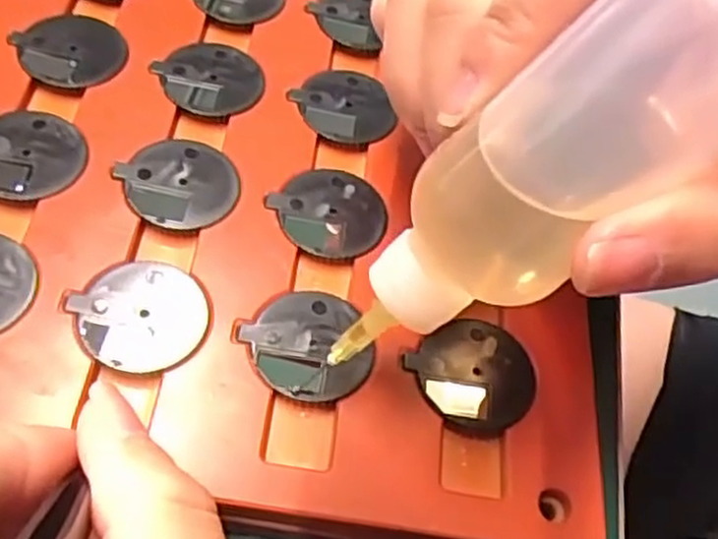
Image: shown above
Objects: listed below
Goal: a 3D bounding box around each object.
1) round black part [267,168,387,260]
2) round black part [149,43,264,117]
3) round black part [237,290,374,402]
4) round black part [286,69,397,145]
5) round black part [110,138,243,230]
[{"bbox_3d":[-0.007,-0.016,0.201,0.029,0.004,0.028,5,56,-7],"label":"round black part"},{"bbox_3d":[-0.043,-0.055,0.221,0.027,0.004,0.027,5,56,-7],"label":"round black part"},{"bbox_3d":[-0.011,0.017,0.179,0.028,0.006,0.028,5,56,-7],"label":"round black part"},{"bbox_3d":[-0.005,-0.048,0.223,0.027,0.004,0.027,5,56,-7],"label":"round black part"},{"bbox_3d":[-0.046,-0.023,0.199,0.028,0.005,0.027,5,56,-7],"label":"round black part"}]

